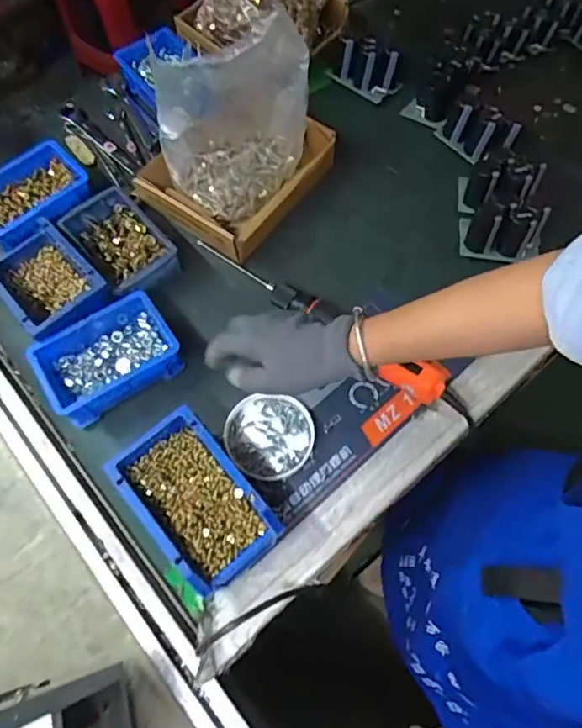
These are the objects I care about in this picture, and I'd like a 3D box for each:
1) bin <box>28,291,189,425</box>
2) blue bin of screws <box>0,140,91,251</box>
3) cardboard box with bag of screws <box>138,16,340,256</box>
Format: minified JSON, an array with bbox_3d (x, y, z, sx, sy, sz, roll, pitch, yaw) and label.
[{"bbox_3d":[-0.210,-0.007,0.618,0.147,0.068,0.104,-33,70,-12],"label":"bin"},{"bbox_3d":[-0.350,-0.222,0.717,0.152,0.050,0.132,-40,71,-13],"label":"blue bin of screws"},{"bbox_3d":[-0.075,-0.291,0.674,0.196,0.172,0.225,36,72,16],"label":"cardboard box with bag of screws"}]

